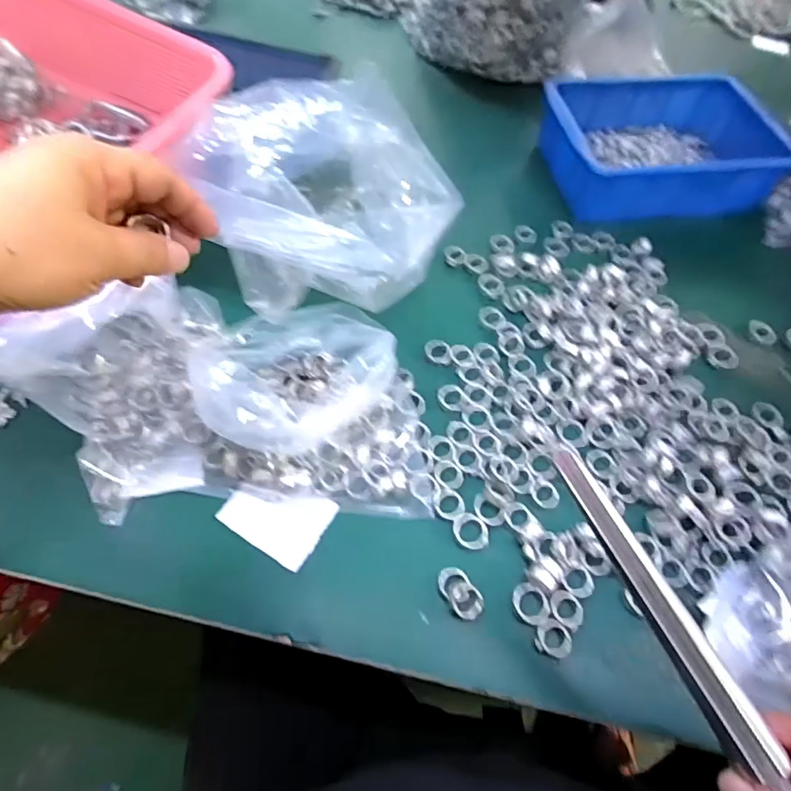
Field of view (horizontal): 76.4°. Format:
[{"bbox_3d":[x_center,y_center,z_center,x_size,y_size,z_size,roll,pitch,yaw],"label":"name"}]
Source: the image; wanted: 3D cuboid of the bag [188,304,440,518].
[{"bbox_3d":[-0.051,-0.005,0.387,0.174,0.073,0.156,8,58,0],"label":"bag"}]

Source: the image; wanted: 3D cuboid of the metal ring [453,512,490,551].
[{"bbox_3d":[0.055,0.100,0.368,0.024,0.006,0.027,-13,69,-8],"label":"metal ring"}]

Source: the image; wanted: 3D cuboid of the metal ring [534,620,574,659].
[{"bbox_3d":[0.105,0.161,0.333,0.022,0.007,0.022,2,59,-3],"label":"metal ring"}]

